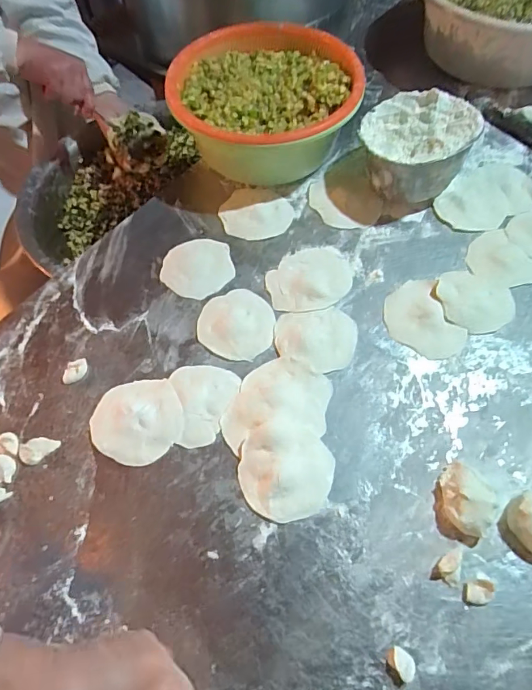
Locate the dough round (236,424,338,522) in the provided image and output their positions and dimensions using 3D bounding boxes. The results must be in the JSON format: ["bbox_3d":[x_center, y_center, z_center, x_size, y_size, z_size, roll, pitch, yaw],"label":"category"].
[{"bbox_3d":[0.022,0.131,0.466,0.097,0.016,0.096,-1,61,2],"label":"dough round"}]

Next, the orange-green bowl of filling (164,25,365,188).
[{"bbox_3d":[-0.003,-0.347,0.671,0.255,0.127,0.251,-1,61,2],"label":"orange-green bowl of filling"}]

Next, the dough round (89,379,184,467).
[{"bbox_3d":[-0.146,0.084,0.501,0.102,0.014,0.096,-1,61,2],"label":"dough round"}]

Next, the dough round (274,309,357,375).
[{"bbox_3d":[0.063,-0.006,0.546,0.099,0.007,0.084,-7,61,-1],"label":"dough round"}]

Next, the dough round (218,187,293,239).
[{"bbox_3d":[-0.015,-0.193,0.649,0.103,0.013,0.090,12,63,9],"label":"dough round"}]

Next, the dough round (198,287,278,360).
[{"bbox_3d":[-0.037,-0.031,0.560,0.093,0.009,0.100,-1,61,2],"label":"dough round"}]

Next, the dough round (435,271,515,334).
[{"bbox_3d":[0.264,-0.054,0.565,0.095,0.013,0.085,29,67,17],"label":"dough round"}]

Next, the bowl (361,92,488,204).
[{"bbox_3d":[0.207,-0.273,0.632,0.143,0.096,0.143,-1,61,2],"label":"bowl"}]

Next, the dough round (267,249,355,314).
[{"bbox_3d":[0.058,-0.089,0.590,0.114,0.008,0.094,-16,62,-6],"label":"dough round"}]

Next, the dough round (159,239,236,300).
[{"bbox_3d":[-0.093,-0.107,0.607,0.097,0.007,0.095,-1,61,2],"label":"dough round"}]

